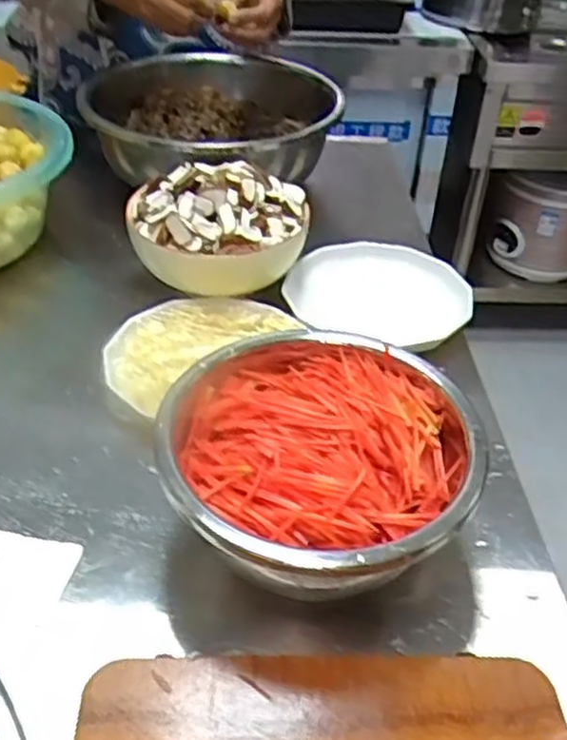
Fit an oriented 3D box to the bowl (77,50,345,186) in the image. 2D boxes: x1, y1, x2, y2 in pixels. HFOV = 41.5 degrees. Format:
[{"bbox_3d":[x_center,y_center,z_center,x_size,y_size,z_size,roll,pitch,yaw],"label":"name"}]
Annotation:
[{"bbox_3d":[-0.099,-0.339,1.035,0.327,0.104,0.329,2,39,-2],"label":"bowl"}]

